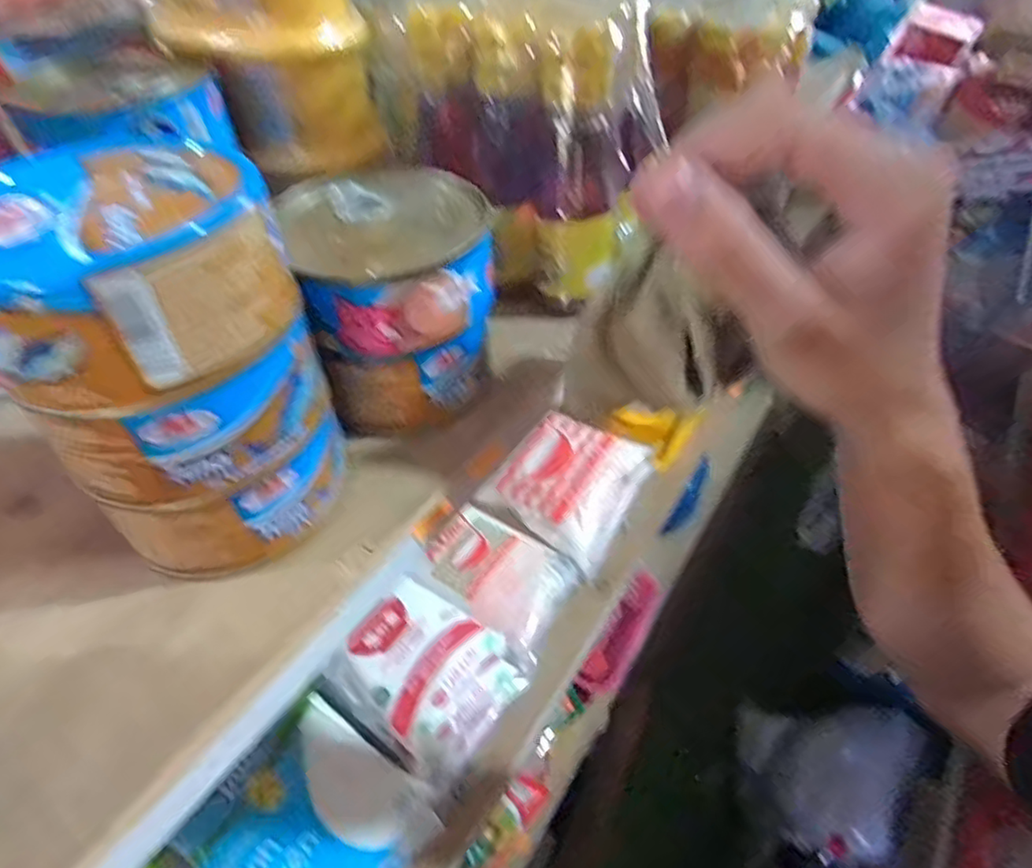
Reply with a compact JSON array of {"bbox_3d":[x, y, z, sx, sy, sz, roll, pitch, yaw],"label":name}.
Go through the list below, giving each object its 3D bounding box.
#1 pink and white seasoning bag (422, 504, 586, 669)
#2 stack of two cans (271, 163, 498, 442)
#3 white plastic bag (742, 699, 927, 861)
[{"bbox_3d":[-0.017,0.143,0.644,0.148,0.043,0.108,28,53,26],"label":"pink and white seasoning bag"},{"bbox_3d":[-0.047,-0.055,0.254,0.073,0.078,0.076,-15,47,-12],"label":"stack of two cans"},{"bbox_3d":[0.532,0.582,1.068,0.259,0.158,0.207,10,47,11],"label":"white plastic bag"}]

